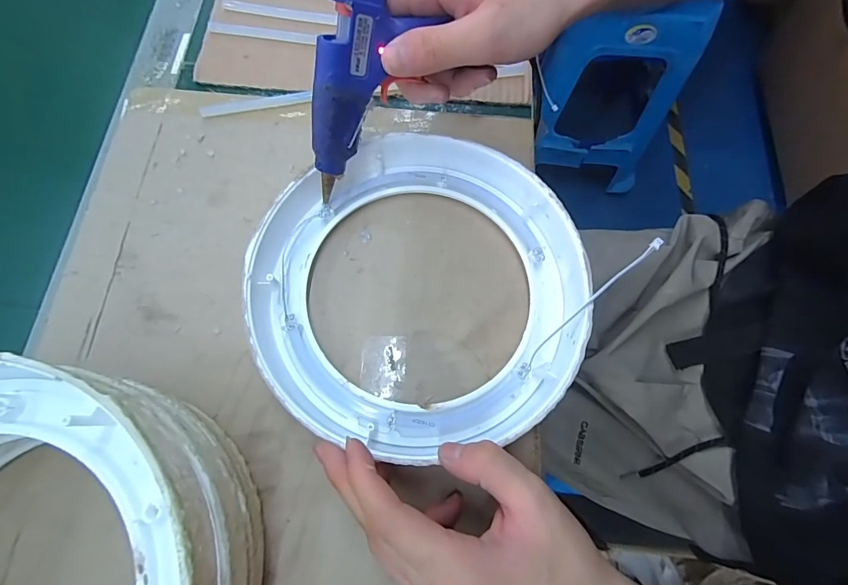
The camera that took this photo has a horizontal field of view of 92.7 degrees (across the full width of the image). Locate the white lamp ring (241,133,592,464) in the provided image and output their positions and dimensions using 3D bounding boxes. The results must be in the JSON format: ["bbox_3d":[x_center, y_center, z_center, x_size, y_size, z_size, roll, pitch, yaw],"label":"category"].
[{"bbox_3d":[-0.002,-0.005,0.269,0.211,0.039,0.209,0,71,0],"label":"white lamp ring"}]

